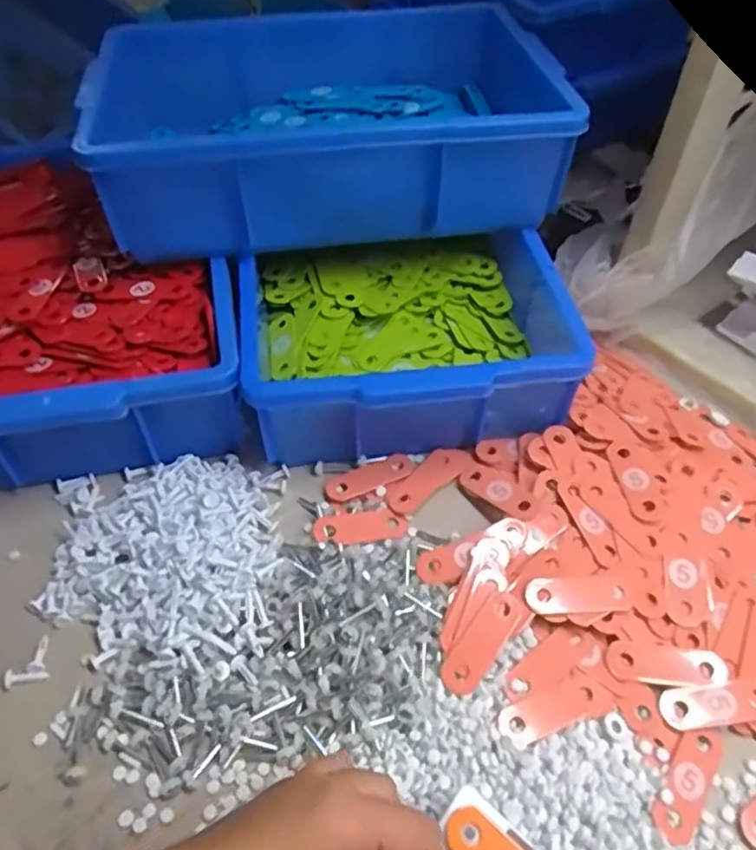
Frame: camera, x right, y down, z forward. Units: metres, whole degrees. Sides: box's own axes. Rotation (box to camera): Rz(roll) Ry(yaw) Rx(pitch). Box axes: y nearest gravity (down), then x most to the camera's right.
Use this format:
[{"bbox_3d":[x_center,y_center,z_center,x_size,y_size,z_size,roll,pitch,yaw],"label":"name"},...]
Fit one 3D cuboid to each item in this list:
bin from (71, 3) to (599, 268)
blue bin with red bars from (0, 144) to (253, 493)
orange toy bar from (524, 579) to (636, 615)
[{"bbox_3d":[-0.043,-0.258,0.547,0.340,0.102,0.227,-7,52,-6],"label":"bin"},{"bbox_3d":[-0.252,-0.118,0.544,0.240,0.087,0.355,-14,54,-9],"label":"blue bin with red bars"},{"bbox_3d":[0.128,0.107,0.410,0.068,0.004,0.022,-3,53,-1],"label":"orange toy bar"}]

